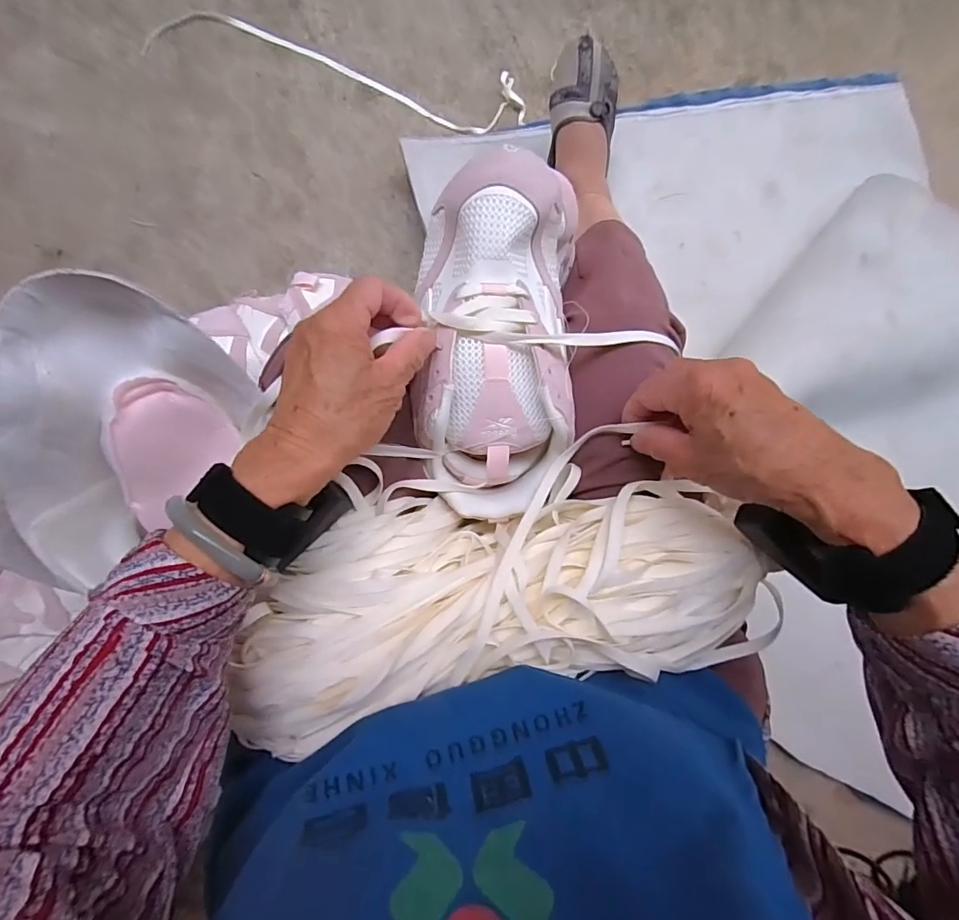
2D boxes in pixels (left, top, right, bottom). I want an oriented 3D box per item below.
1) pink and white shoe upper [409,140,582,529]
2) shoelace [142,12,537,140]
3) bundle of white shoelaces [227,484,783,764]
[{"bbox_3d":[0.014,-0.082,0.362,0.111,0.090,0.236,3,94,0],"label":"pink and white shoe upper"},{"bbox_3d":[-0.213,-0.577,0.740,0.576,0.018,0.098,14,88,2],"label":"shoelace"},{"bbox_3d":[0.015,0.087,0.328,0.335,0.058,0.139,-10,92,1],"label":"bundle of white shoelaces"}]

